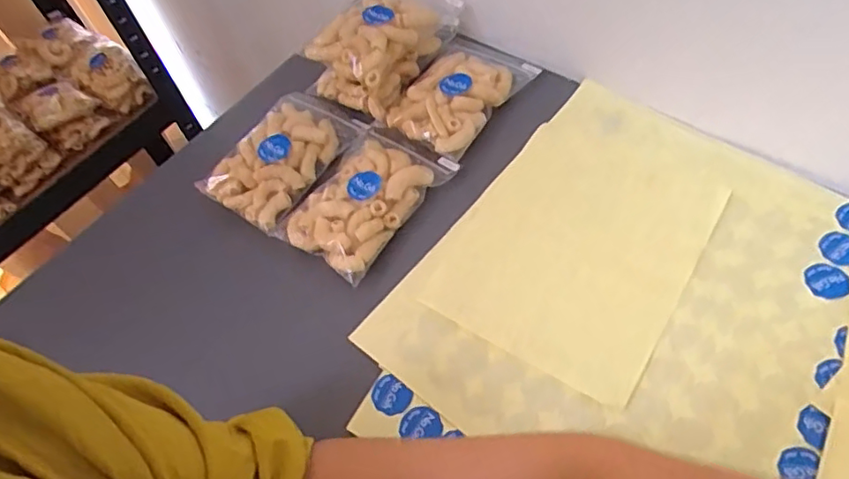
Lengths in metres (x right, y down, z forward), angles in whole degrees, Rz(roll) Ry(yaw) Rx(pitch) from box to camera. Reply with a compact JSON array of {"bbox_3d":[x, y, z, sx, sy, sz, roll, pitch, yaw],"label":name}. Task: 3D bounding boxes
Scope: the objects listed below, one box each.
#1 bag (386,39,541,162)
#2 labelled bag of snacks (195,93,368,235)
[{"bbox_3d":[0.031,-0.136,0.529,0.087,0.023,0.133,30,66,24],"label":"bag"},{"bbox_3d":[-0.127,-0.078,0.516,0.093,0.022,0.134,29,66,24],"label":"labelled bag of snacks"}]

